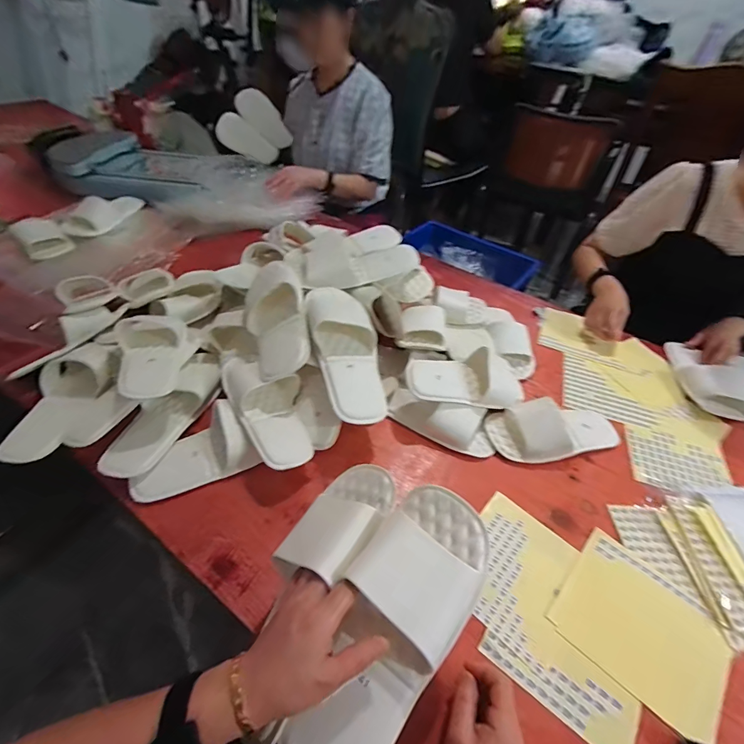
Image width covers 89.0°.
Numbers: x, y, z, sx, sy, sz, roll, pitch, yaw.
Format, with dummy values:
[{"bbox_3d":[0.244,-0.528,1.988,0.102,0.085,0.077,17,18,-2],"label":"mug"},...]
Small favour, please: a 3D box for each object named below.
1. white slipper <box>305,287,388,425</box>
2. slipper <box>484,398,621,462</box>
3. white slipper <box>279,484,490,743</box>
[{"bbox_3d":[-0.043,-0.049,0.622,0.110,0.052,0.273,-9,60,-14],"label":"white slipper"},{"bbox_3d":[0.320,0.095,0.646,0.235,0.065,0.095,-3,46,-8],"label":"slipper"},{"bbox_3d":[0.019,0.238,0.347,0.107,0.053,0.265,25,75,18],"label":"white slipper"}]

